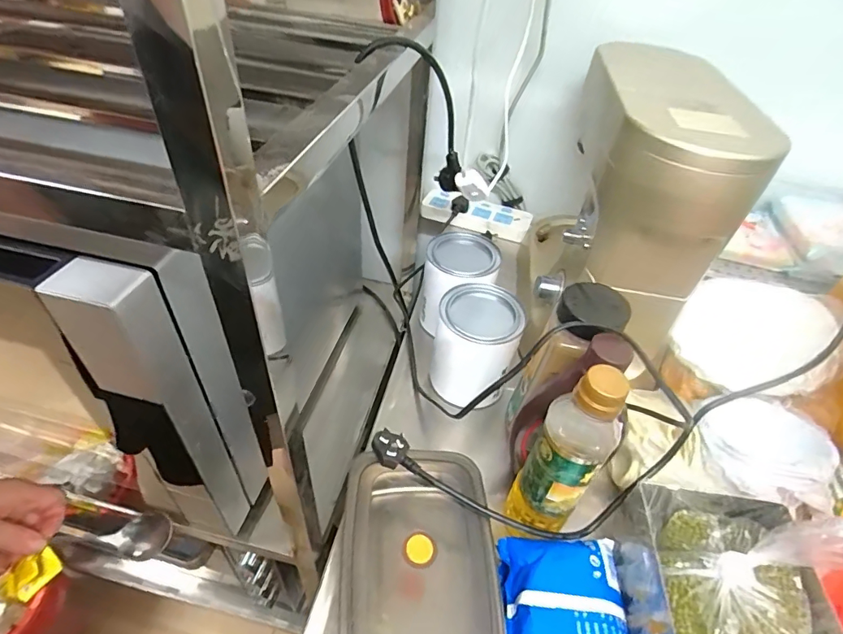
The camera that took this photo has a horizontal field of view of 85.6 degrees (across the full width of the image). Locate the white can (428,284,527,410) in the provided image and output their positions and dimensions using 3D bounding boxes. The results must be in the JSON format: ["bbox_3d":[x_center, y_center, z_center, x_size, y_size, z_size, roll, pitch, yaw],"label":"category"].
[{"bbox_3d":[0.066,0.038,0.560,0.093,0.124,0.089,3,44,-3],"label":"white can"}]

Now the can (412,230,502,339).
[{"bbox_3d":[0.052,-0.042,0.635,0.097,0.117,0.098,3,44,-3],"label":"can"}]

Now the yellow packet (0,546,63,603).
[{"bbox_3d":[-0.752,0.500,0.879,0.062,0.020,0.088,41,54,6],"label":"yellow packet"}]

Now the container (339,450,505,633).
[{"bbox_3d":[-0.007,0.240,0.436,0.135,0.122,0.177,2,44,-4],"label":"container"}]

